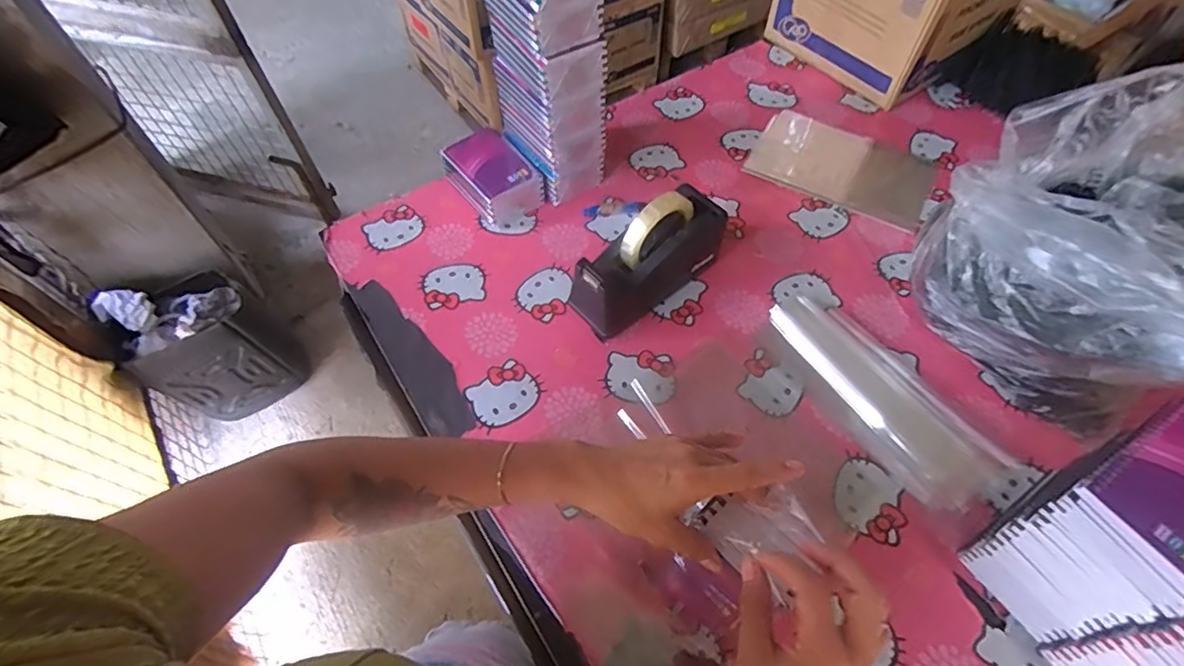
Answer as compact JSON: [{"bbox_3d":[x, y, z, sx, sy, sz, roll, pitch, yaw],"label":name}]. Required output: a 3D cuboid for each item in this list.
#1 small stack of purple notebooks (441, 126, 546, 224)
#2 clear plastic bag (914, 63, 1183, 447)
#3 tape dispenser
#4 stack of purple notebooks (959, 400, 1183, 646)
[{"bbox_3d":[-0.144,-0.224,0.803,0.095,0.057,0.149,-34,63,-19],"label":"small stack of purple notebooks"},{"bbox_3d":[0.505,-0.074,0.593,0.254,0.248,0.281,11,58,7],"label":"clear plastic bag"},{"bbox_3d":[0.072,-0.094,0.688,0.208,0.126,0.079,-36,64,-20],"label":"tape dispenser"},{"bbox_3d":[0.414,0.165,0.462,0.124,0.212,0.100,-29,62,-17],"label":"stack of purple notebooks"}]

